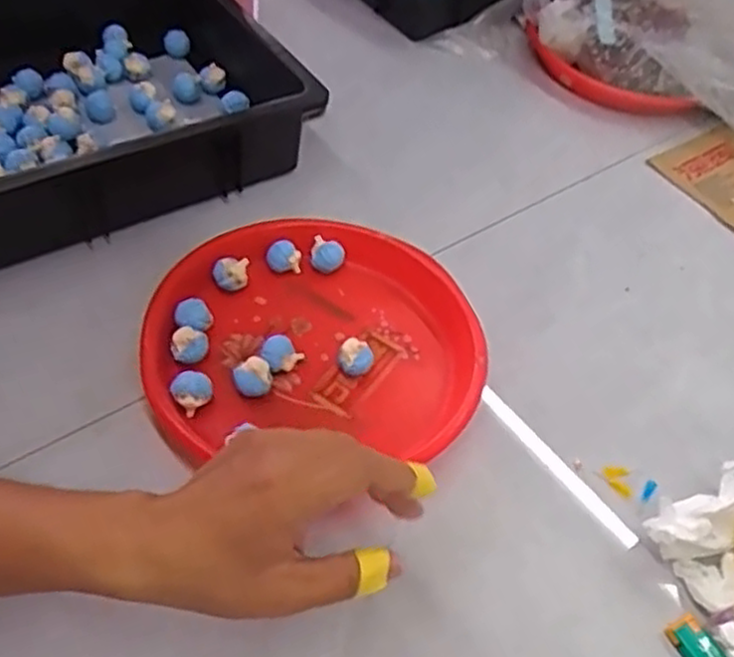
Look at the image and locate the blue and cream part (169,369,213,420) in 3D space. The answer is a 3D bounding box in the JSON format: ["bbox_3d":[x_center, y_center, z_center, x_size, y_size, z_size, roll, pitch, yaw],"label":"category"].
[{"bbox_3d":[-0.127,0.048,0.542,0.027,0.029,0.023,-31,60,-26],"label":"blue and cream part"}]

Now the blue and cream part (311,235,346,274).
[{"bbox_3d":[-0.033,-0.061,0.644,0.027,0.026,0.020,12,51,4],"label":"blue and cream part"}]

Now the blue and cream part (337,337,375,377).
[{"bbox_3d":[-0.009,0.024,0.576,0.026,0.026,0.021,13,51,6],"label":"blue and cream part"}]

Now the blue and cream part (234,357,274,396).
[{"bbox_3d":[-0.085,0.038,0.554,0.027,0.029,0.023,-8,52,-11],"label":"blue and cream part"}]

